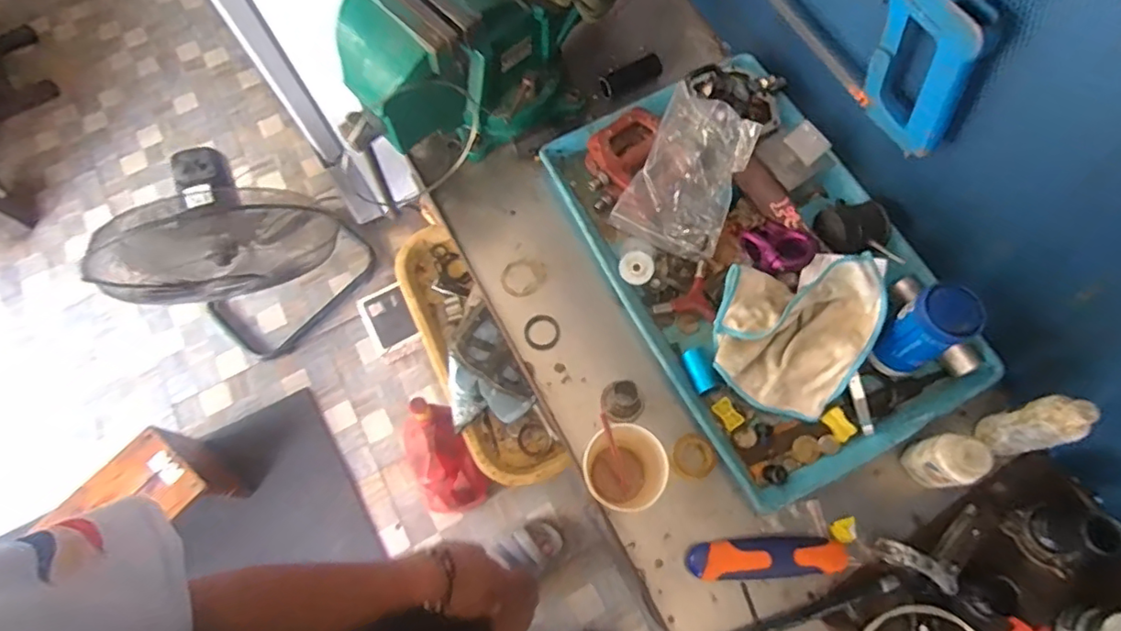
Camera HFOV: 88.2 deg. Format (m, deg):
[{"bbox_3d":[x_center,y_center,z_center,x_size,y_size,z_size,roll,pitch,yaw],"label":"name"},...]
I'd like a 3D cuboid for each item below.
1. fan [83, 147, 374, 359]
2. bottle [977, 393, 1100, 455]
[{"bbox_3d":[-0.767,-0.150,1.369,0.292,0.518,0.432,35,74,11],"label":"fan"},{"bbox_3d":[0.426,0.100,0.519,0.033,0.100,0.038,20,73,9],"label":"bottle"}]

